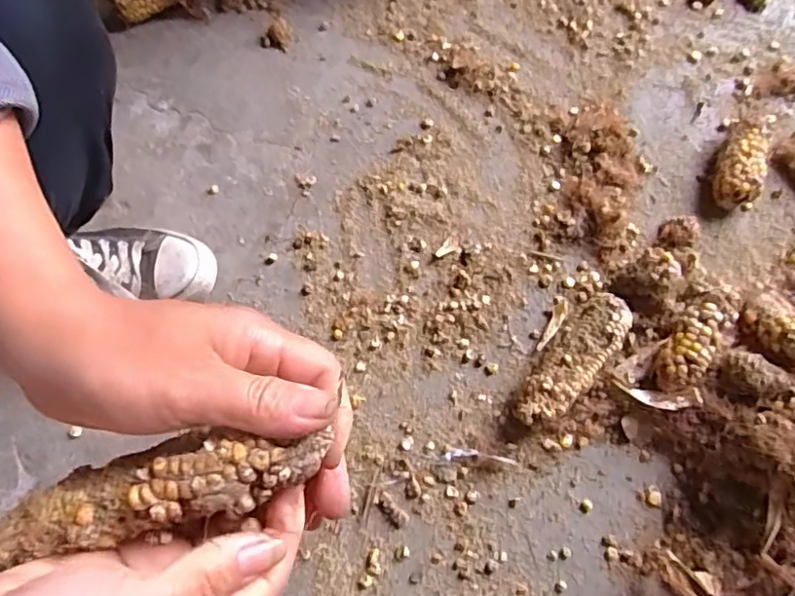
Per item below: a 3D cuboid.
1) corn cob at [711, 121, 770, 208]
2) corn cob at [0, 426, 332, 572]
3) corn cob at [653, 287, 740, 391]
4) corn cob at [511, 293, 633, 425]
[{"bbox_3d":[0.333,-0.131,0.563,0.043,0.040,0.087,15,71,7],"label":"corn cob"},{"bbox_3d":[-0.089,0.074,0.212,0.121,0.030,0.031,-15,70,3],"label":"corn cob"},{"bbox_3d":[0.250,0.034,0.483,0.036,0.038,0.097,33,74,12],"label":"corn cob"},{"bbox_3d":[0.151,0.056,0.496,0.043,0.040,0.134,38,75,14],"label":"corn cob"}]

